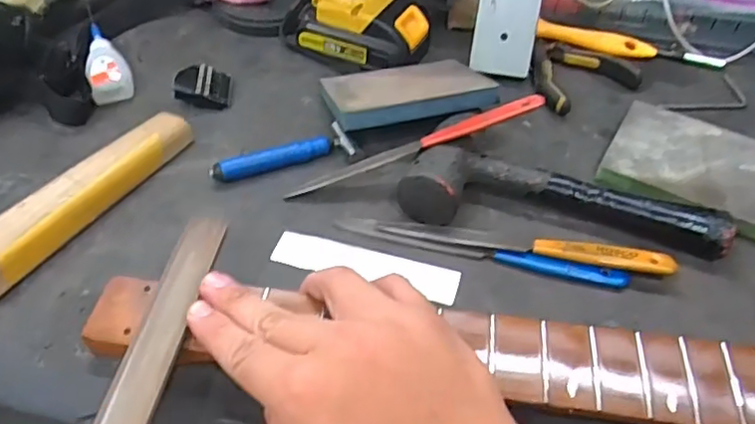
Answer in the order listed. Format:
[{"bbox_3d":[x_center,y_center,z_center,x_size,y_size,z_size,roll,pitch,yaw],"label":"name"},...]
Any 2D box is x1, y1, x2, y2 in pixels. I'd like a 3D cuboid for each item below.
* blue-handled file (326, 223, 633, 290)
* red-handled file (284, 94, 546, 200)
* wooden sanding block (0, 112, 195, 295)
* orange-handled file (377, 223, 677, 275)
[{"bbox_3d":[0.065,0.025,0.399,0.184,0.008,0.011,11,46,9],"label":"blue-handled file"},{"bbox_3d":[0.024,-0.044,0.426,0.181,0.013,0.019,-21,45,9],"label":"red-handled file"},{"bbox_3d":[-0.192,-0.012,0.409,0.025,0.032,0.179,24,49,20],"label":"wooden sanding block"},{"bbox_3d":[0.094,0.021,0.398,0.180,0.015,0.016,10,46,8],"label":"orange-handled file"}]

